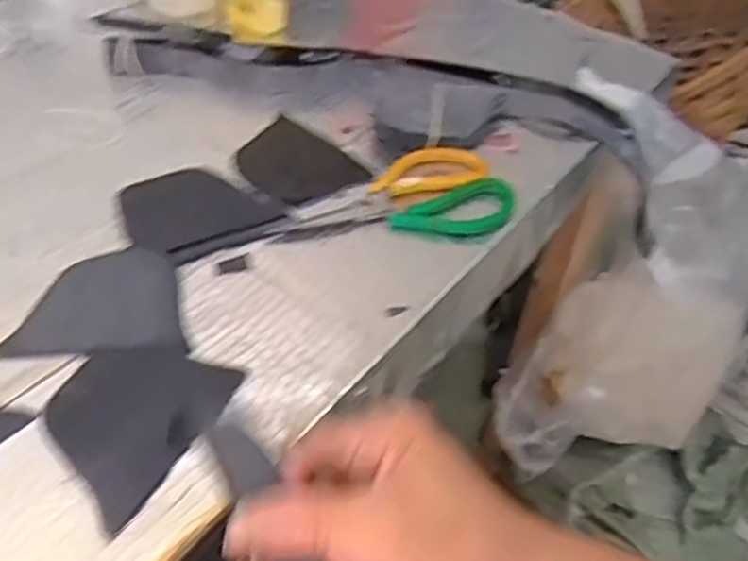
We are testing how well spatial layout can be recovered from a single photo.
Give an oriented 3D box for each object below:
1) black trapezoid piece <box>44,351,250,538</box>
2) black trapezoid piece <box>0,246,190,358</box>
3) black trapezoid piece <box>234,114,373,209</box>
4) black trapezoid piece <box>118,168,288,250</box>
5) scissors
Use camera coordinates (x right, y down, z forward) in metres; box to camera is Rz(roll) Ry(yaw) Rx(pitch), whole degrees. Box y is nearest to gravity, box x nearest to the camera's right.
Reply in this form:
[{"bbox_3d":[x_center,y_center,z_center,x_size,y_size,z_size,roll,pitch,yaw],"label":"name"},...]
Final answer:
[{"bbox_3d":[-0.141,0.075,0.417,0.087,0.009,0.109,23,47,14],"label":"black trapezoid piece"},{"bbox_3d":[-0.171,0.012,0.454,0.100,0.004,0.083,-2,45,-9],"label":"black trapezoid piece"},{"bbox_3d":[-0.066,-0.098,0.601,0.083,0.008,0.104,-32,57,-30],"label":"black trapezoid piece"},{"bbox_3d":[-0.137,-0.059,0.553,0.107,0.007,0.082,-19,50,-24],"label":"black trapezoid piece"},{"bbox_3d":[0.015,-0.063,0.560,0.193,0.016,0.080,-11,47,-17],"label":"scissors"}]

